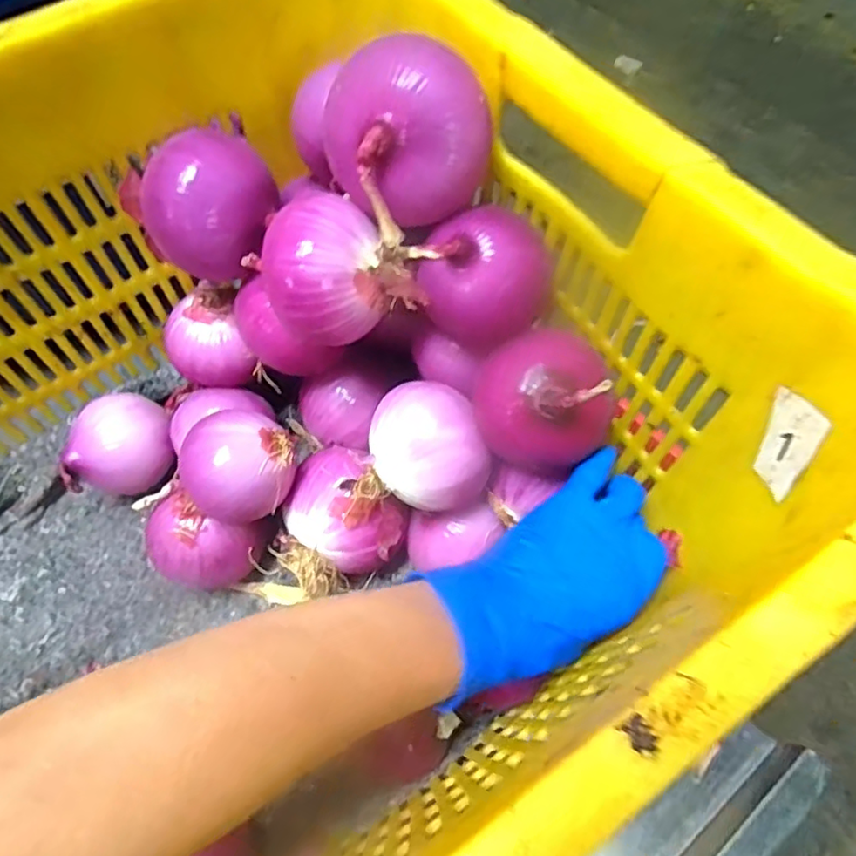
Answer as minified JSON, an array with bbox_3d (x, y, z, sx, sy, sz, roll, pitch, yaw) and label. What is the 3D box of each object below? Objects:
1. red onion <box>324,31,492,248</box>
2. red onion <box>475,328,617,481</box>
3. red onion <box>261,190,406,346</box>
[{"bbox_3d":[-0.013,-0.155,0.322,0.077,0.070,0.074,-27,67,-13],"label":"red onion"},{"bbox_3d":[0.062,-0.020,0.335,0.060,0.069,0.074,-25,66,-13],"label":"red onion"},{"bbox_3d":[-0.057,-0.087,0.346,0.065,0.056,0.063,-24,66,-12],"label":"red onion"}]

